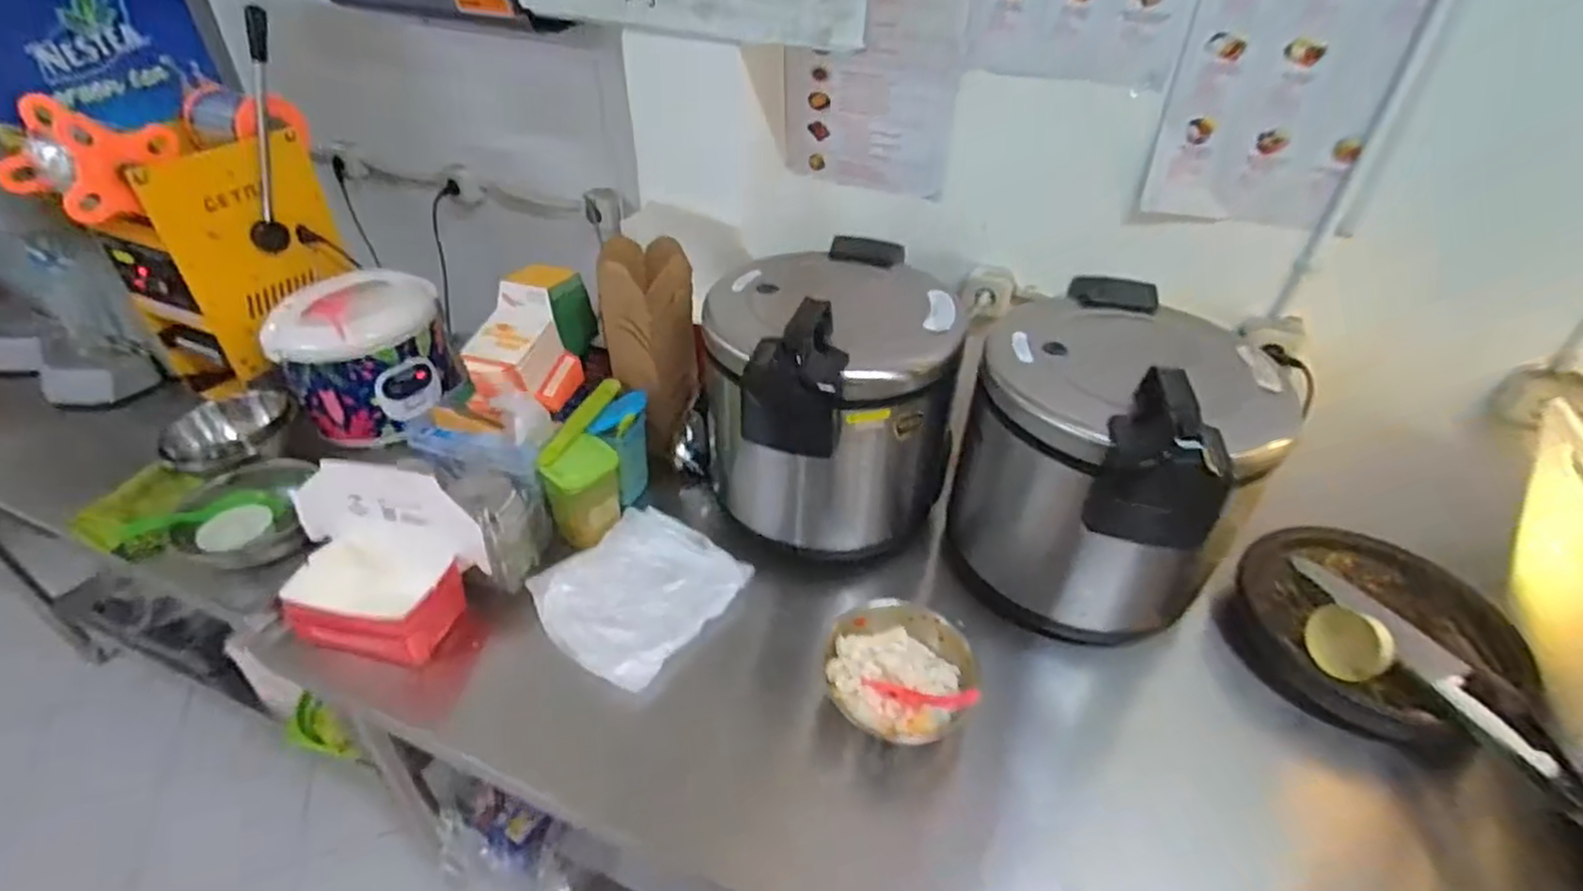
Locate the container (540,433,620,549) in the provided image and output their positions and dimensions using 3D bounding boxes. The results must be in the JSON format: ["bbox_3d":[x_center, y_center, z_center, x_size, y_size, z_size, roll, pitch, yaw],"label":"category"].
[{"bbox_3d":[-0.305,0.069,1.058,0.074,0.148,0.096,26,45,29],"label":"container"}]

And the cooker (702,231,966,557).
[{"bbox_3d":[0.049,-0.046,1.073,0.340,0.416,0.325,0,38,0],"label":"cooker"}]

